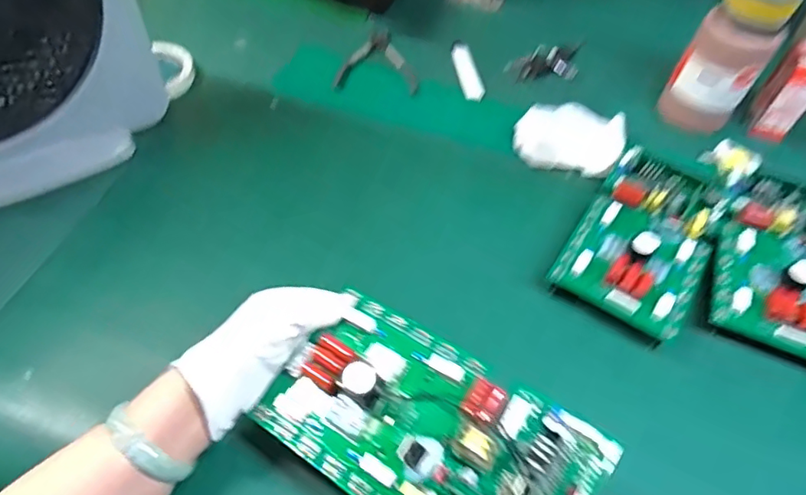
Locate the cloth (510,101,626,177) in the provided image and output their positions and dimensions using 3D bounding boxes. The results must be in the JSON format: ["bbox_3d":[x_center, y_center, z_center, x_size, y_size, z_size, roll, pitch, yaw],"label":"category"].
[{"bbox_3d":[0.207,-0.140,0.673,0.127,0.028,0.106,15,54,6],"label":"cloth"}]

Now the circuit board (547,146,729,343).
[{"bbox_3d":[0.251,-0.017,0.552,0.125,0.035,0.203,31,58,17],"label":"circuit board"}]

